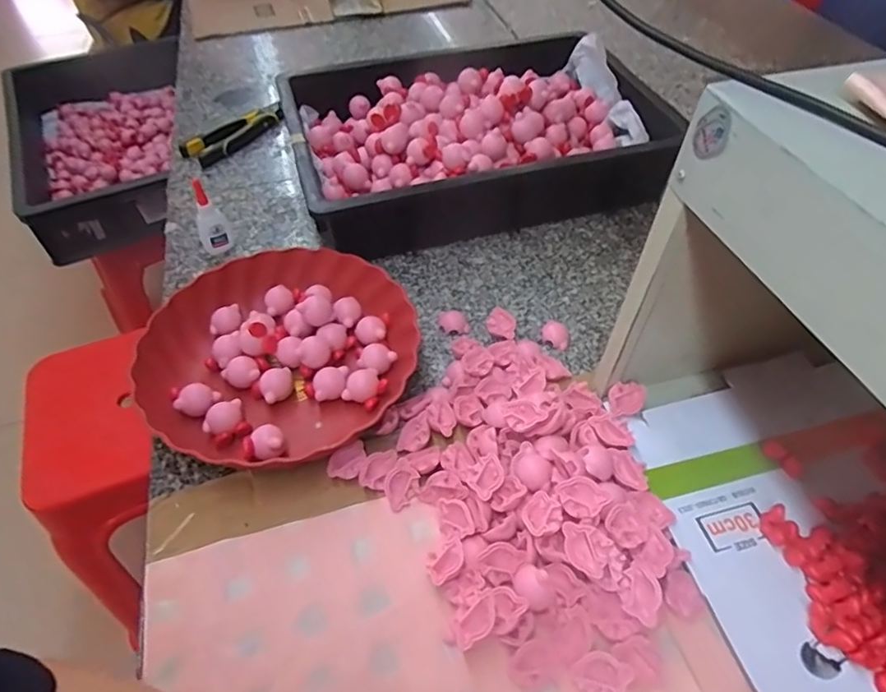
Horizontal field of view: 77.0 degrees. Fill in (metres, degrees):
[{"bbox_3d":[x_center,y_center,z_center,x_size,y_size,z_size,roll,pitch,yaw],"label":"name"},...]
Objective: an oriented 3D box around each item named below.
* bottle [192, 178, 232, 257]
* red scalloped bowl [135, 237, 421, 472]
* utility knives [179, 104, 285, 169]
[{"bbox_3d":[-0.261,-0.145,0.617,0.033,0.084,0.032,-18,52,-13],"label":"bottle"},{"bbox_3d":[-0.147,0.003,0.515,0.222,0.052,0.233,-1,50,1],"label":"red scalloped bowl"},{"bbox_3d":[-0.295,-0.301,0.796,0.049,0.032,0.156,31,57,25],"label":"utility knives"}]

